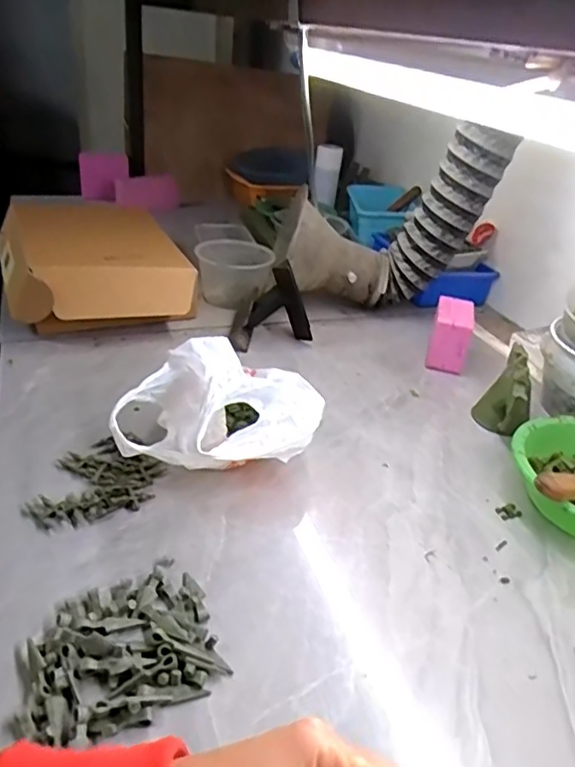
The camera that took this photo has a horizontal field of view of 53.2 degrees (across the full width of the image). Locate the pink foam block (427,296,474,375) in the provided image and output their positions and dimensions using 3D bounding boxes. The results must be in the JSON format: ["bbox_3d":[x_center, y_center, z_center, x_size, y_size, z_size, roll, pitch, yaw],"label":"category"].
[{"bbox_3d":[0.266,-0.080,0.945,0.061,0.096,0.107,14,32,10],"label":"pink foam block"}]

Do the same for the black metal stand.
[{"bbox_3d":[-0.021,-0.116,0.915,0.130,0.124,0.102,6,31,-3],"label":"black metal stand"}]

